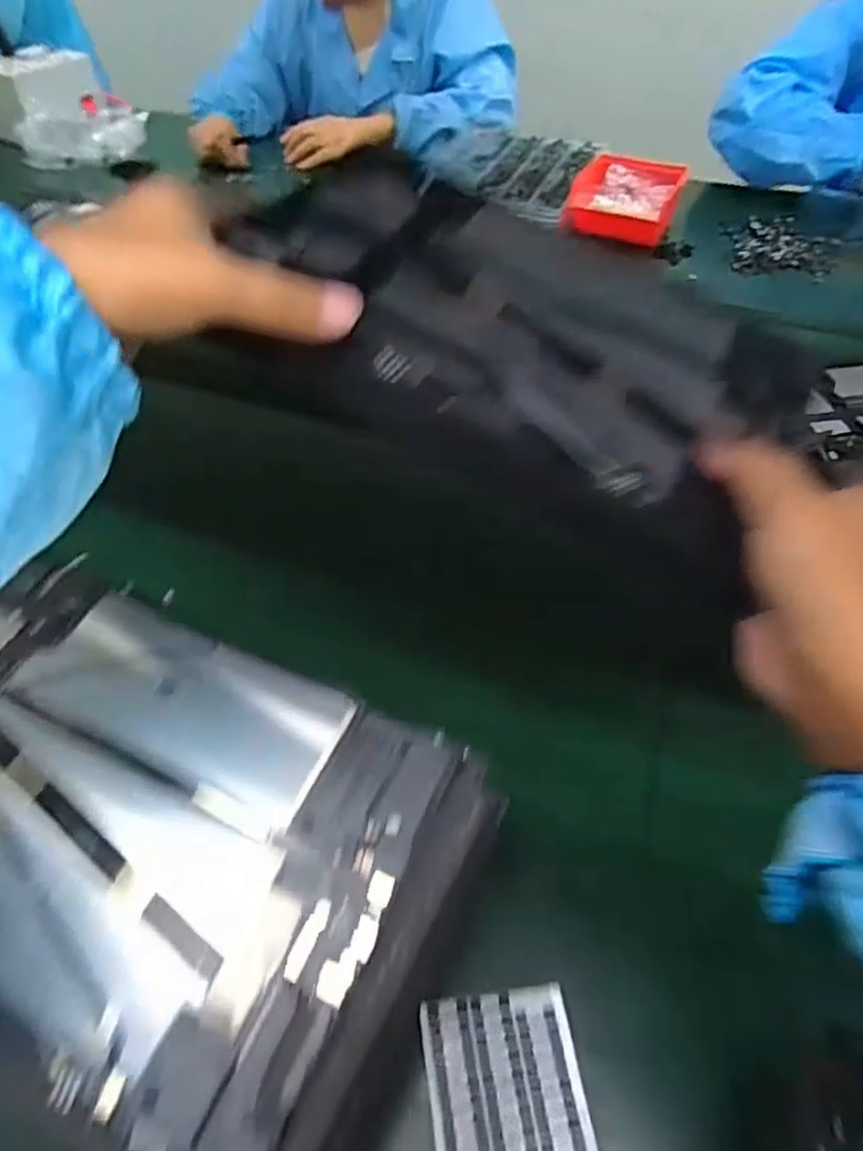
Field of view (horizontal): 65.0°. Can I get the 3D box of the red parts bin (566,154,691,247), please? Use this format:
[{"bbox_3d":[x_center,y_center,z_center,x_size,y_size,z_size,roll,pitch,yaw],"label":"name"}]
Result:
[{"bbox_3d":[0.253,-0.485,0.872,0.142,0.051,0.156,21,54,16],"label":"red parts bin"}]

